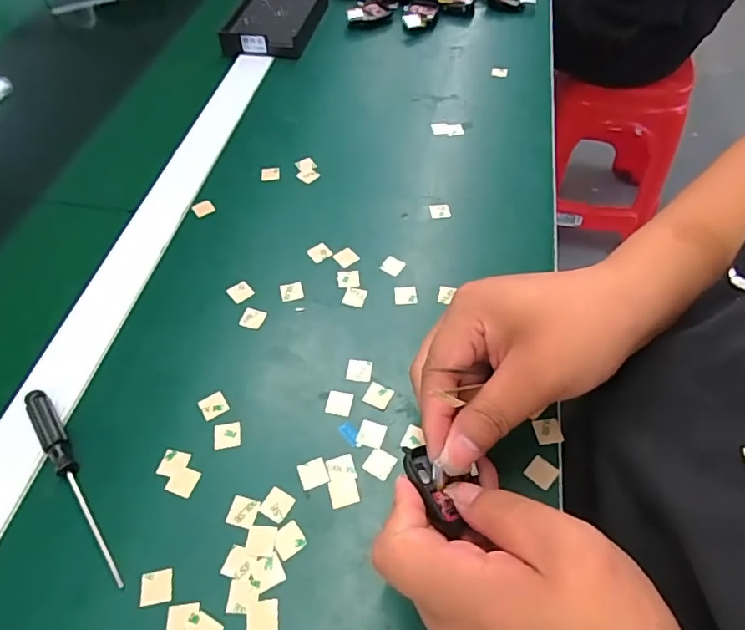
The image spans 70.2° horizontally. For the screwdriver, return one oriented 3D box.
[{"bbox_3d":[-0.169,0.092,0.297,0.014,0.012,0.130,-31,58,-19],"label":"screwdriver"}]

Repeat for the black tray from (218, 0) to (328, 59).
[{"bbox_3d":[-0.112,-0.345,0.614,0.101,0.025,0.140,4,54,5],"label":"black tray"}]

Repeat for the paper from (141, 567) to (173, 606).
[{"bbox_3d":[-0.110,0.138,0.270,0.015,0.004,0.016,-10,54,-5],"label":"paper"}]

